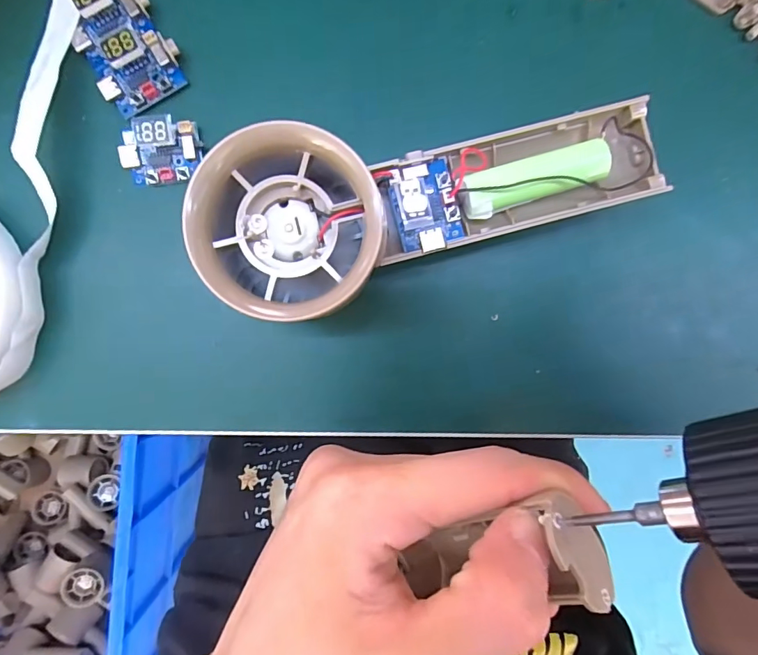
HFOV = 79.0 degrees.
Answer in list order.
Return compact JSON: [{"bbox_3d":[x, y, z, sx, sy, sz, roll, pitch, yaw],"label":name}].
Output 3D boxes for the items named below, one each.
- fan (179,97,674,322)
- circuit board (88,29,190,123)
[{"bbox_3d":[0.020,-0.046,0.162,0.156,0.052,0.054,-17,91,-3],"label":"fan"},{"bbox_3d":[-0.094,-0.101,0.178,0.032,0.014,0.024,-24,91,-2],"label":"circuit board"}]

